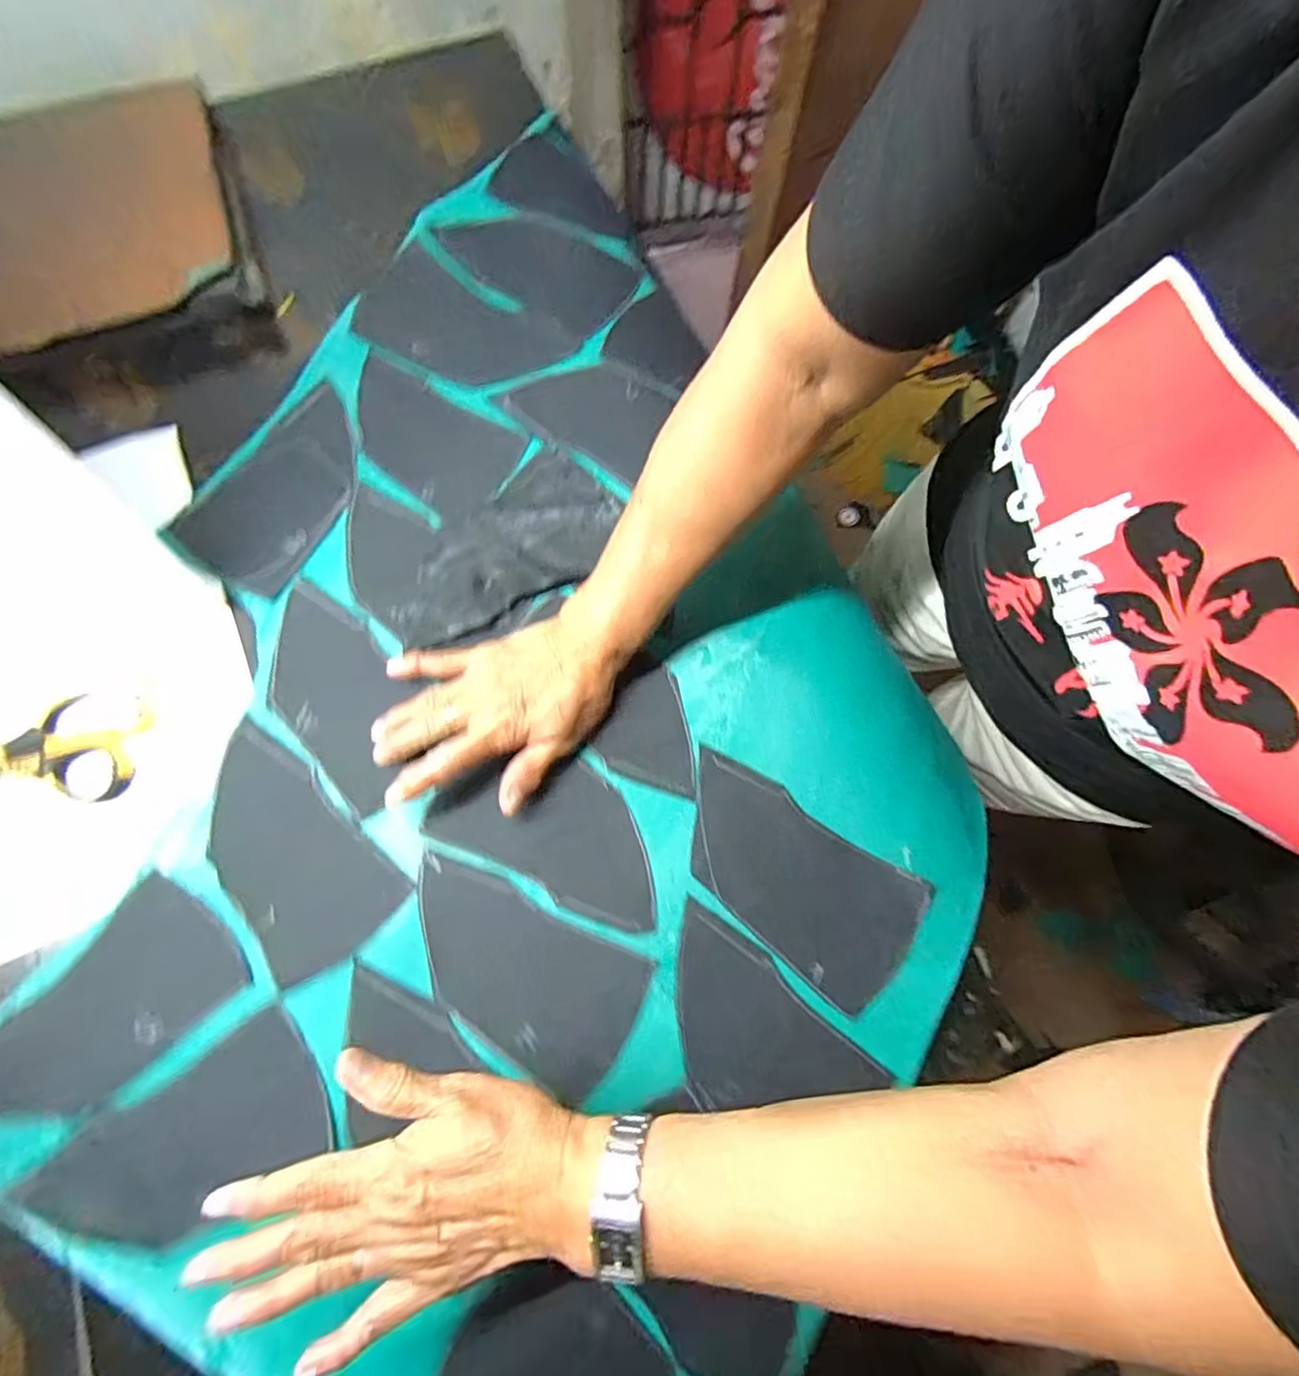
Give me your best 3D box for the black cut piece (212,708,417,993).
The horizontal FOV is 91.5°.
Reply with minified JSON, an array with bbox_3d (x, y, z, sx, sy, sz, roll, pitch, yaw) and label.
[{"bbox_3d":[-0.237,0.105,0.409,0.087,0.005,0.158,-44,80,-12],"label":"black cut piece"}]

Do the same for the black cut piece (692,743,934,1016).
[{"bbox_3d":[0.092,0.124,0.416,0.172,0.004,0.091,33,77,7],"label":"black cut piece"}]

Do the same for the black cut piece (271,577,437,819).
[{"bbox_3d":[-0.220,0.006,0.448,0.078,0.013,0.172,-21,75,-7],"label":"black cut piece"}]

